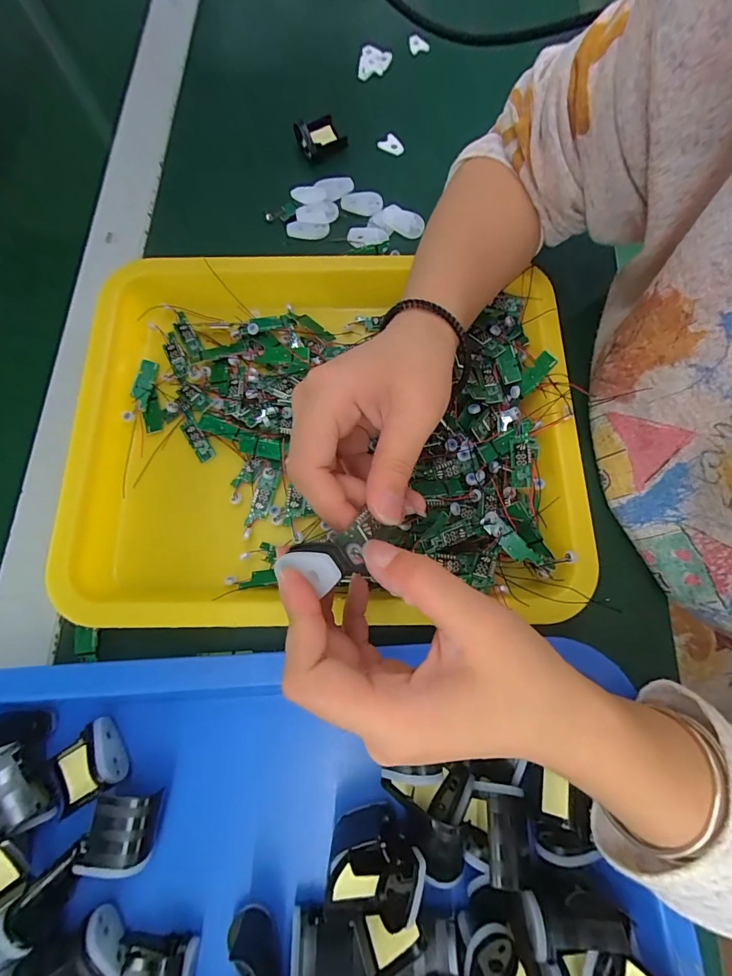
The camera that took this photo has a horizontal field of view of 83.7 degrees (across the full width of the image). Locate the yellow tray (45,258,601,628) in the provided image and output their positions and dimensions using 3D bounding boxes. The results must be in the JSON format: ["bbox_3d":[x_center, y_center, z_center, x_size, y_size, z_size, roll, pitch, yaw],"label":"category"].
[{"bbox_3d":[-0.055,-0.037,0.297,0.387,0.058,0.256,0,75,1],"label":"yellow tray"}]

